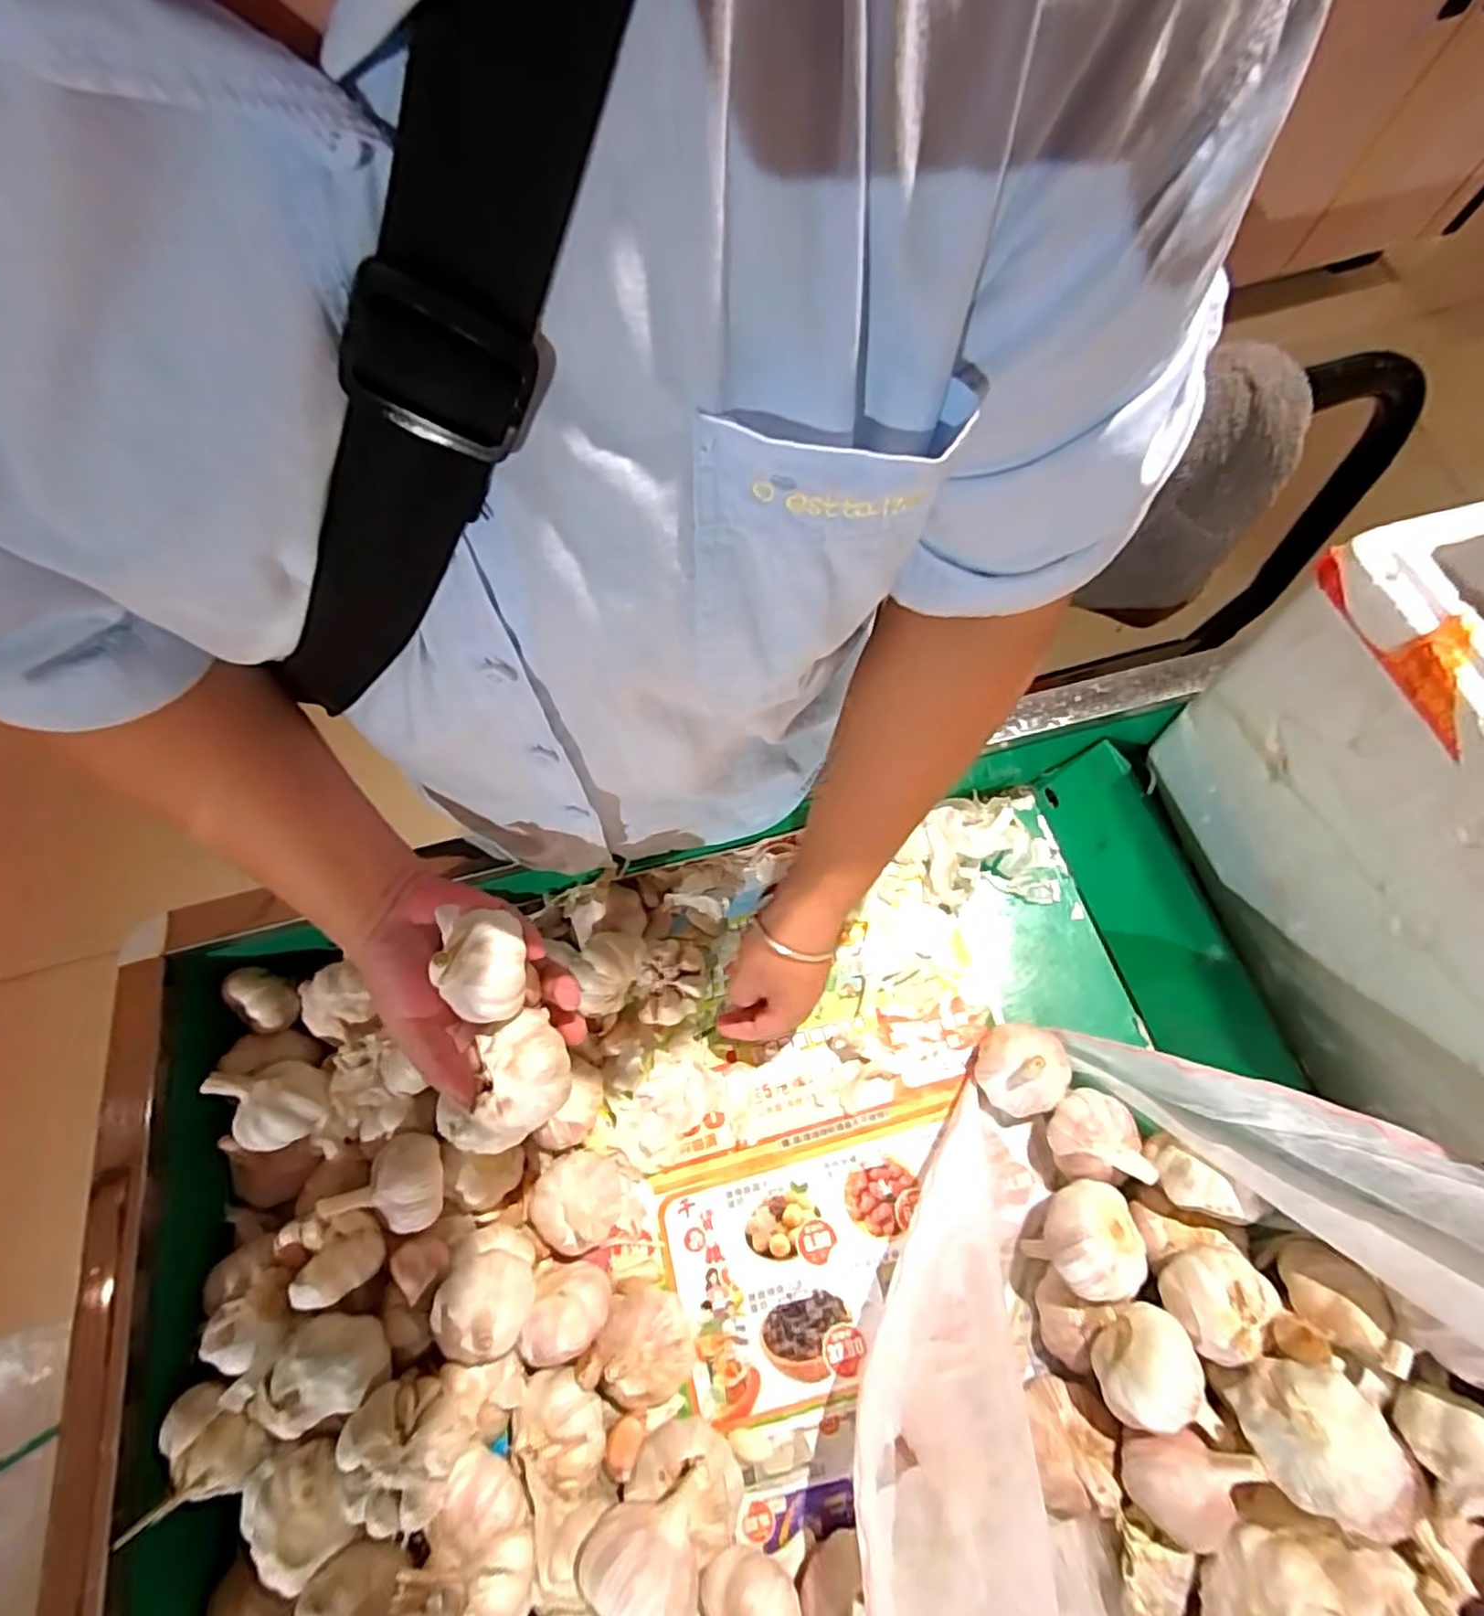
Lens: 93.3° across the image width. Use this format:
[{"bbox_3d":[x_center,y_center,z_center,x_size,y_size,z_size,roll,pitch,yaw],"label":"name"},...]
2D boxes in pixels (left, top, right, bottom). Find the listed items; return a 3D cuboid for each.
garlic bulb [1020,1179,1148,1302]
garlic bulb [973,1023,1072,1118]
[{"bbox_3d":[0.197,0.243,0.405,0.047,0.069,0.052,12,75,5],"label":"garlic bulb"},{"bbox_3d":[0.180,0.167,0.444,0.053,0.055,0.053,0,75,1],"label":"garlic bulb"}]

